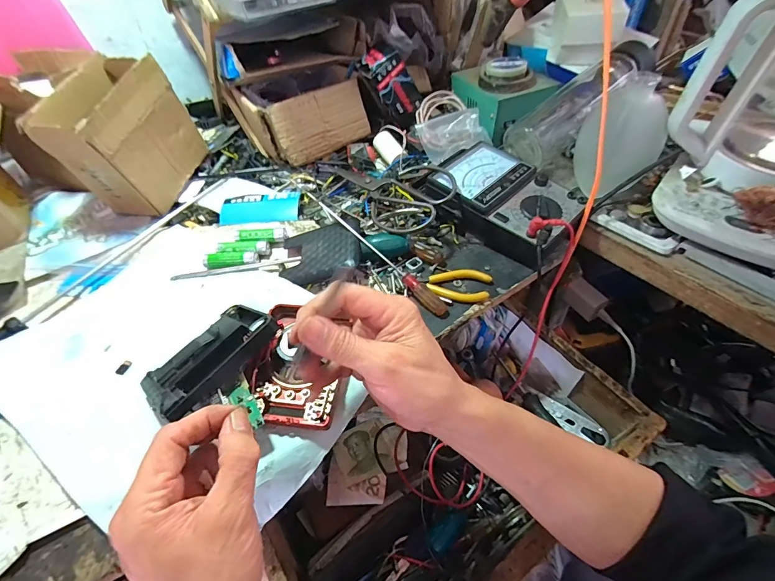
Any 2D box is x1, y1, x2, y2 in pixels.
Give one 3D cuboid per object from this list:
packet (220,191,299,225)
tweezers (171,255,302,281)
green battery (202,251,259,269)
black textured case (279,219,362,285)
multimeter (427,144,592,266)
[{"bbox_3d":[-0.174,-0.113,0.513,0.106,0.015,0.049,-1,50,4],"label":"packet"},{"bbox_3d":[-0.184,-0.028,0.456,0.156,0.007,0.013,-10,49,-3],"label":"tweezers"},{"bbox_3d":[-0.192,-0.037,0.457,0.067,0.013,0.018,-5,49,0],"label":"green battery"},{"bbox_3d":[-0.078,-0.045,0.442,0.096,0.019,0.081,-13,51,11],"label":"black textured case"},{"bbox_3d":[0.139,-0.107,0.454,0.123,0.049,0.173,-34,55,-22],"label":"multimeter"}]

